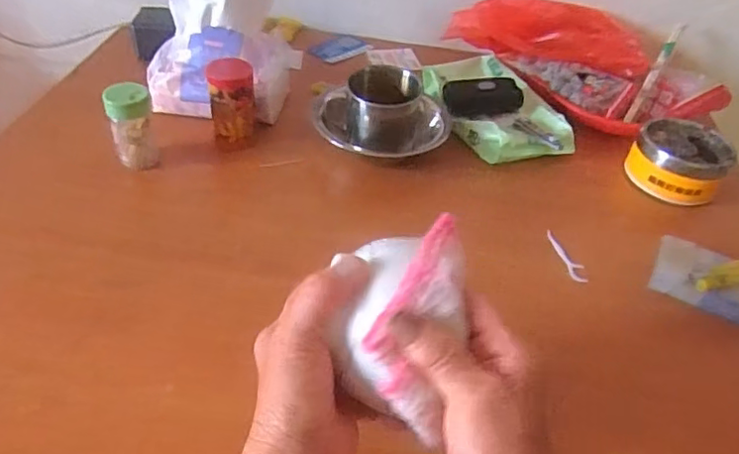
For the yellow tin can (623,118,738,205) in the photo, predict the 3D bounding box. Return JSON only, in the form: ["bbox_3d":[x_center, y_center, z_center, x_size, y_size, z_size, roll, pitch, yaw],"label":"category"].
[{"bbox_3d":[0.350,-0.072,0.672,0.096,0.057,0.102,4,42,-3],"label":"yellow tin can"}]

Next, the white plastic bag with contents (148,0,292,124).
[{"bbox_3d":[-0.172,-0.202,0.674,0.155,0.154,0.088,6,42,-1],"label":"white plastic bag with contents"}]

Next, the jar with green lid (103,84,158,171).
[{"bbox_3d":[-0.240,-0.101,0.602,0.041,0.080,0.041,4,42,-3],"label":"jar with green lid"}]

